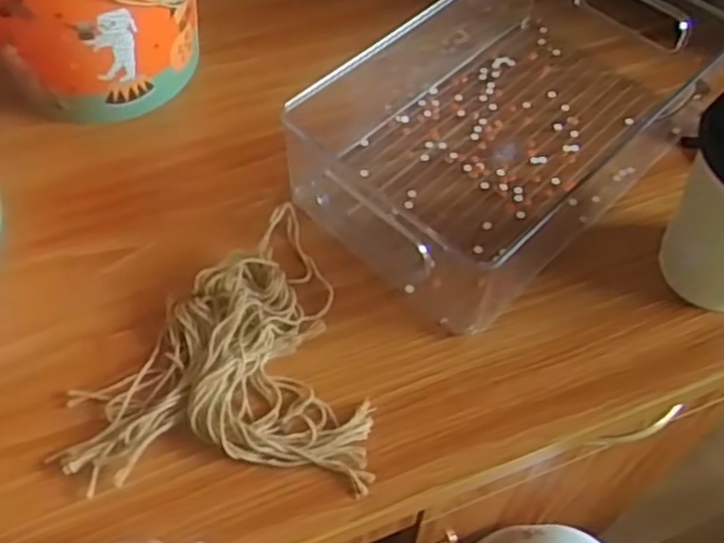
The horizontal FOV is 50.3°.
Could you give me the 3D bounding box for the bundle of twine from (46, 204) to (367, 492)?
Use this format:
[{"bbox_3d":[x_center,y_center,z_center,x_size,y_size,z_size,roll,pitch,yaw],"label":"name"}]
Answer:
[{"bbox_3d":[-0.075,0.034,0.416,0.149,0.021,0.157,0,56,-2],"label":"bundle of twine"}]

